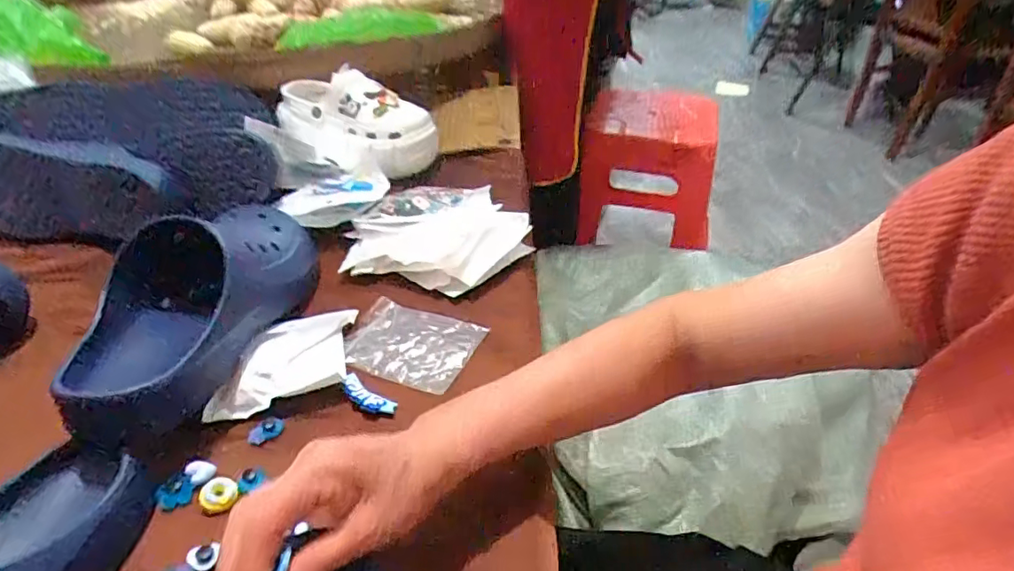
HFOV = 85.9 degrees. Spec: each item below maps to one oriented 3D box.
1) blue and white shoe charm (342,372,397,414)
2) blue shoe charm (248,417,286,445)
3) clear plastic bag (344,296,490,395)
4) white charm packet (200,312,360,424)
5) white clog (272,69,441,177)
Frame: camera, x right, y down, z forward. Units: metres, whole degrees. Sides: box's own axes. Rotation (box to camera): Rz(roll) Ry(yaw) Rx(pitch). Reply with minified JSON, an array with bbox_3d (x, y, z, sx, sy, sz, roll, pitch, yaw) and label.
[{"bbox_3d":[-0.115,0.092,0.451,0.053,0.008,0.021,30,50,15],"label":"blue and white shoe charm"},{"bbox_3d":[-0.190,0.115,0.430,0.028,0.005,0.018,-24,46,-22],"label":"blue shoe charm"},{"bbox_3d":[-0.088,0.052,0.496,0.117,0.004,0.081,15,45,19],"label":"clear plastic bag"},{"bbox_3d":[-0.192,0.067,0.474,0.127,0.023,0.078,-18,44,-16],"label":"white charm packet"},{"bbox_3d":[-0.217,-0.228,0.757,0.223,0.100,0.109,22,48,26],"label":"white clog"}]

